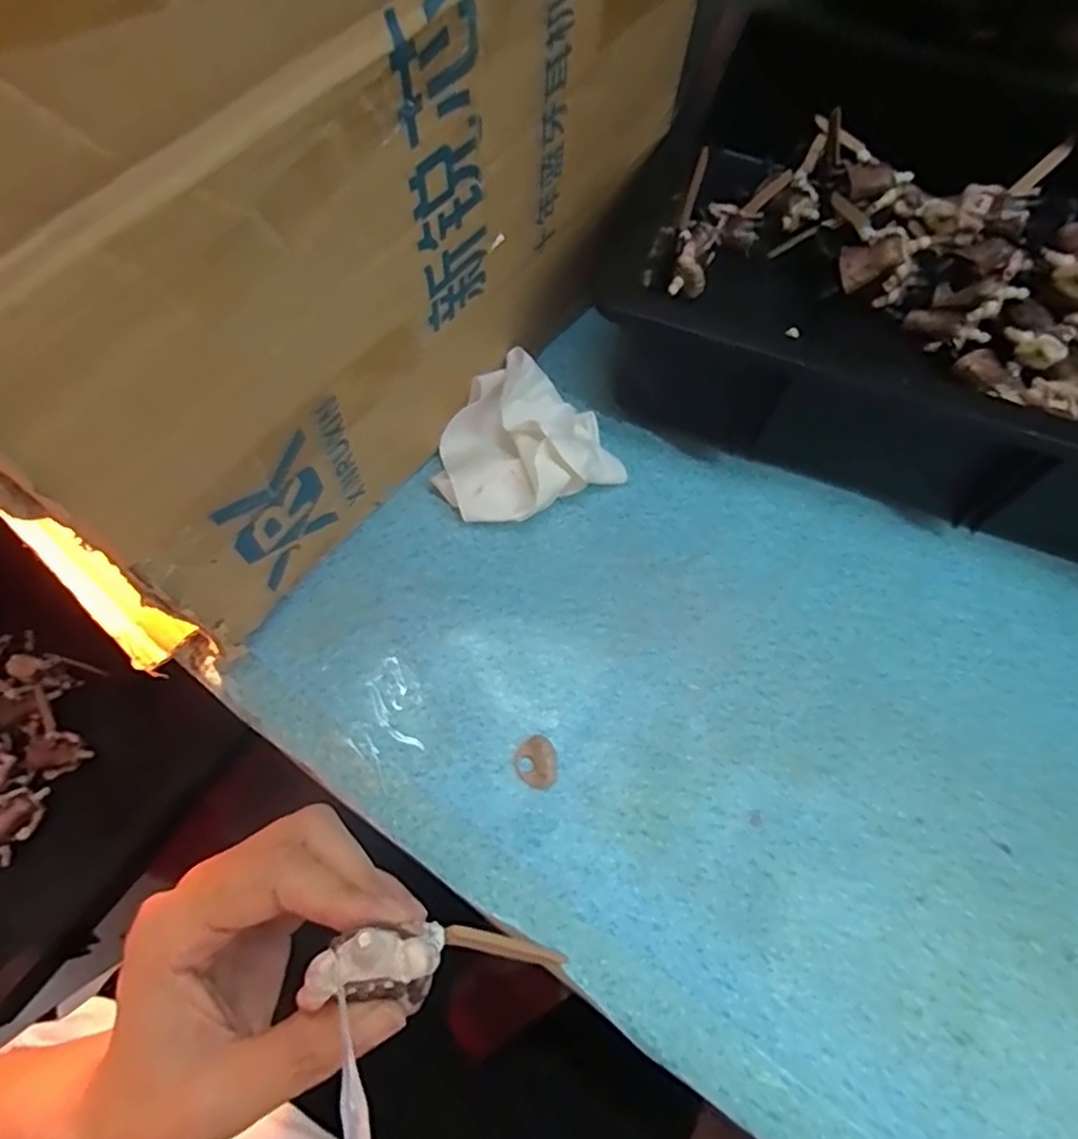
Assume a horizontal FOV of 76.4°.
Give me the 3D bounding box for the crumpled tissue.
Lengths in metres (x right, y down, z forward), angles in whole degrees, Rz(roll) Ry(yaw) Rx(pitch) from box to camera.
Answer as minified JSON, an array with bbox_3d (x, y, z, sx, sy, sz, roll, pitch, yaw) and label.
[{"bbox_3d":[-0.013,-0.067,0.390,0.094,0.035,0.091,-37,73,-15],"label":"crumpled tissue"}]

